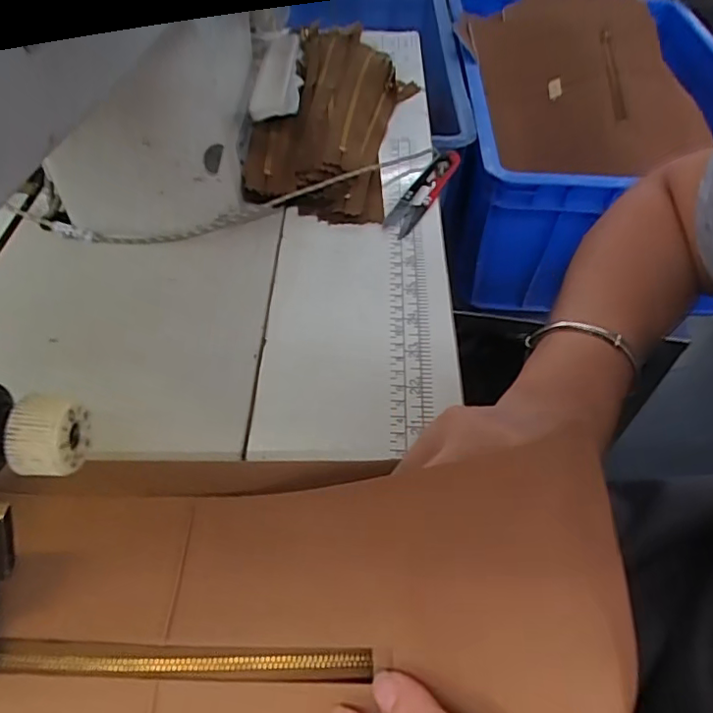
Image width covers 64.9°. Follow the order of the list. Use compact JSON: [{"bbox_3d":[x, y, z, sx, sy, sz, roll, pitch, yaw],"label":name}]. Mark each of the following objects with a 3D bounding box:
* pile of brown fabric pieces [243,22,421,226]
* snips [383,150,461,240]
[{"bbox_3d":[-0.020,-0.201,0.467,0.116,0.043,0.235,9,50,5],"label":"pile of brown fabric pieces"},{"bbox_3d":[0.050,-0.126,0.422,0.022,0.016,0.102,25,53,17],"label":"snips"}]

